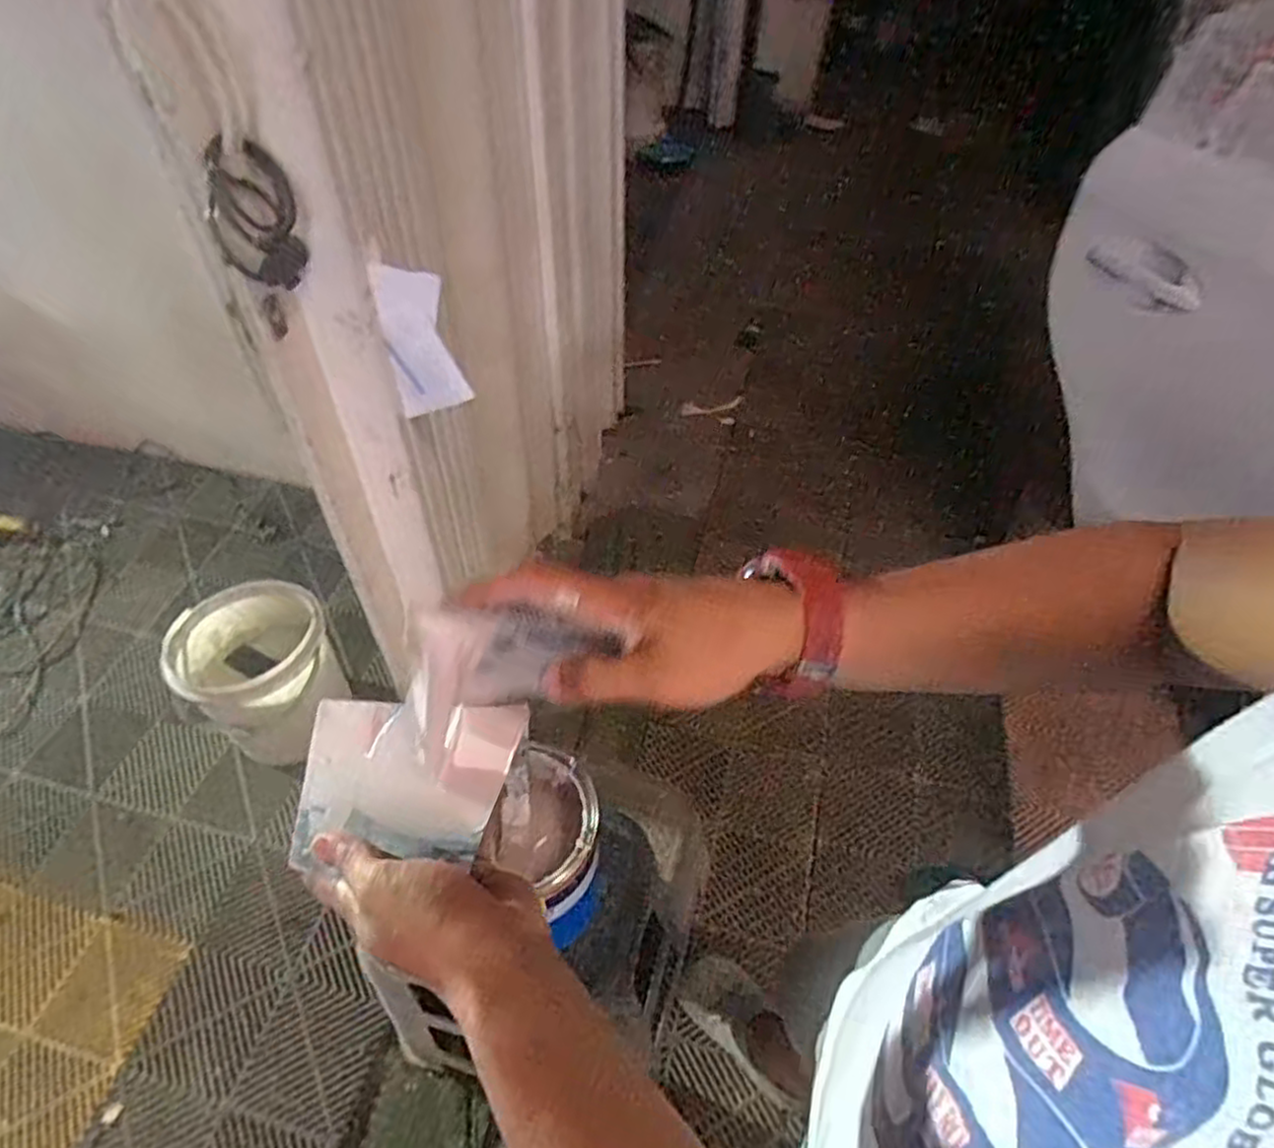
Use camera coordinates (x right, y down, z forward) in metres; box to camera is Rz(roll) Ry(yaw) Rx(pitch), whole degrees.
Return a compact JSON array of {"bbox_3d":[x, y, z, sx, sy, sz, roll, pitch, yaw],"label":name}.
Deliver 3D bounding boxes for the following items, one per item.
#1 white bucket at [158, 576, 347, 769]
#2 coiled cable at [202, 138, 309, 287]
[{"bbox_3d":[-0.798,0.217,1.559,0.297,0.308,0.287,-26,53,-23],"label":"white bucket"},{"bbox_3d":[-0.347,-0.321,0.664,0.037,0.132,0.095,3,48,1],"label":"coiled cable"}]

